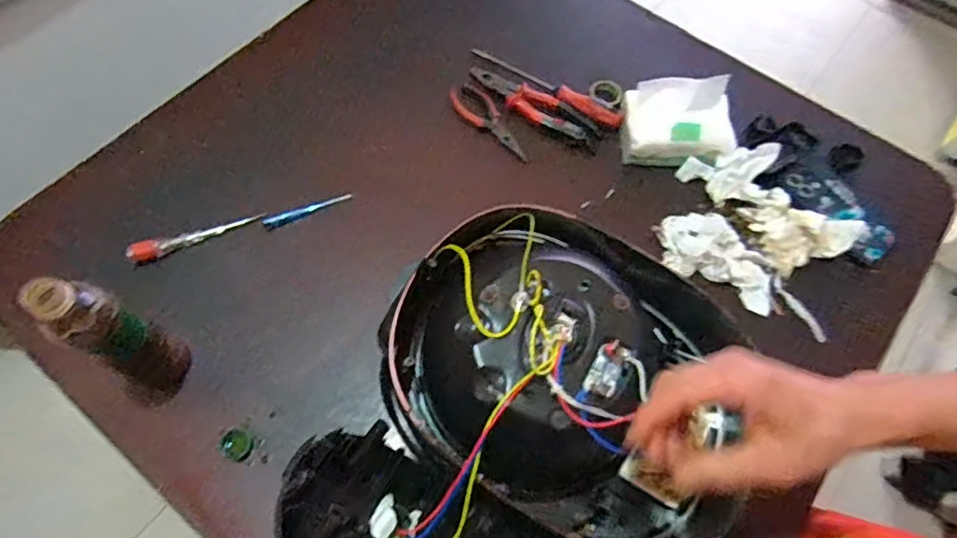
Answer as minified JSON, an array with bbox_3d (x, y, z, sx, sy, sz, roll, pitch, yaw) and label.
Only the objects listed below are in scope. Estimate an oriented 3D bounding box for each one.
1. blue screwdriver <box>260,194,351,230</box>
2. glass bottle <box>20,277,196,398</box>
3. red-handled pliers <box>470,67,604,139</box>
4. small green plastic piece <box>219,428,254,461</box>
[{"bbox_3d":[-0.221,-0.077,0.738,0.115,0.020,0.018,-21,68,-12],"label":"blue screwdriver"},{"bbox_3d":[-0.344,0.067,0.550,0.056,0.202,0.059,31,67,11],"label":"glass bottle"},{"bbox_3d":[0.078,-0.236,0.809,0.204,0.019,0.046,25,66,9],"label":"red-handled pliers"},{"bbox_3d":[-0.258,0.187,0.608,0.027,0.023,0.030,18,65,5],"label":"small green plastic piece"}]

